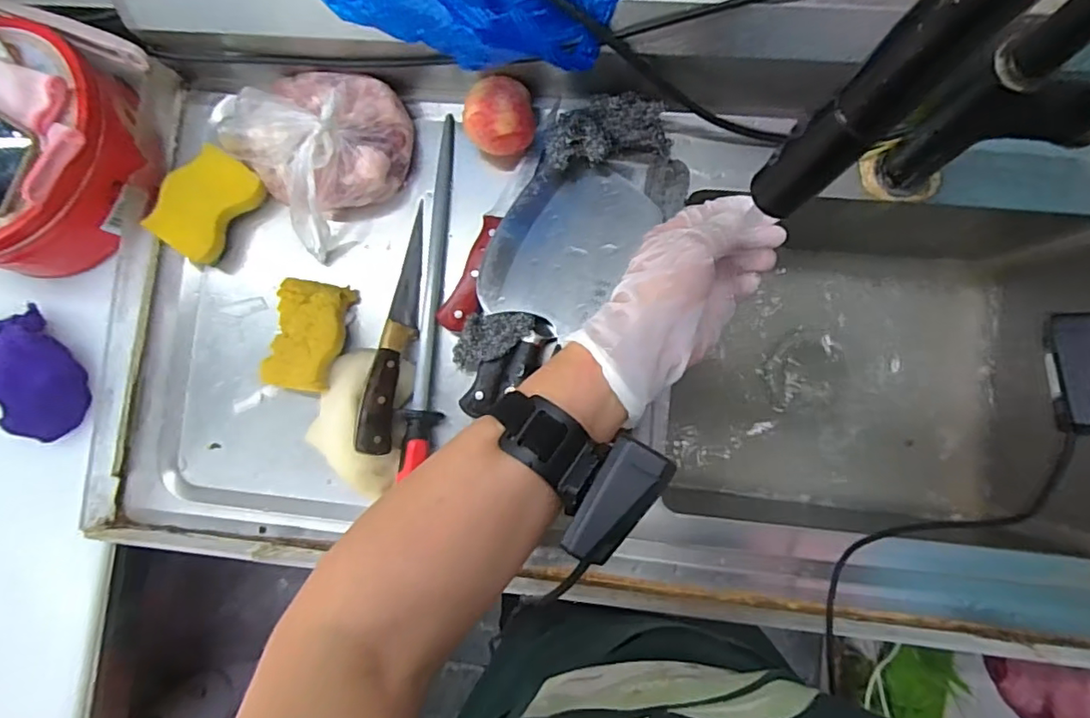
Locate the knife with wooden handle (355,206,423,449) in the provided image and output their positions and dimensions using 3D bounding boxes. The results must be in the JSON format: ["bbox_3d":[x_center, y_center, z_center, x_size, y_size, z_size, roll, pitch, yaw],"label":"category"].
[{"bbox_3d":[-0.141,-0.030,0.549,0.029,0.025,0.239,7,73,6],"label":"knife with wooden handle"}]

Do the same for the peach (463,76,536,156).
[{"bbox_3d":[-0.042,-0.226,0.546,0.064,0.059,0.062,-1,85,6],"label":"peach"}]

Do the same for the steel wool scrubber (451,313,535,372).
[{"bbox_3d":[-0.050,-0.023,0.533,0.081,0.022,0.046,-23,83,3],"label":"steel wool scrubber"}]

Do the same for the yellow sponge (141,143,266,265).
[{"bbox_3d":[-0.335,-0.152,0.565,0.072,0.028,0.103,38,85,-10],"label":"yellow sponge"}]

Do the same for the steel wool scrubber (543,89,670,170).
[{"bbox_3d":[0.057,-0.216,0.533,0.121,0.047,0.063,-15,83,-9],"label":"steel wool scrubber"}]

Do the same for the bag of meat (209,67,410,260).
[{"bbox_3d":[-0.228,-0.220,0.560,0.165,0.084,0.177,-44,82,0],"label":"bag of meat"}]

